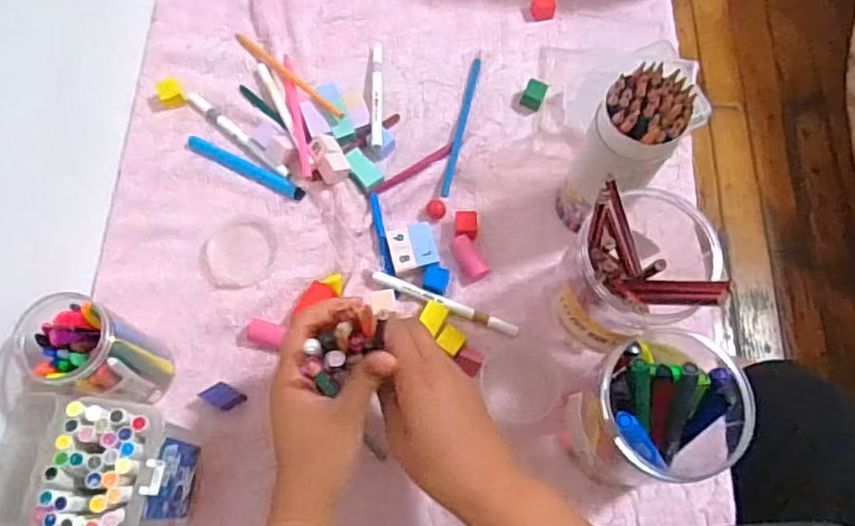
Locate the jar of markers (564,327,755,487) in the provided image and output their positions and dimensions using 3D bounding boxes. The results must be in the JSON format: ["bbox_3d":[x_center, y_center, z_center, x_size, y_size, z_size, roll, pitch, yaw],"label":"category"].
[{"bbox_3d":[0.155,0.108,0.466,0.094,0.146,0.088,0,70,0],"label":"jar of markers"}]

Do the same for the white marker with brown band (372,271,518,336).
[{"bbox_3d":[0.015,0.035,0.557,0.132,0.011,0.012,19,71,7],"label":"white marker with brown band"}]

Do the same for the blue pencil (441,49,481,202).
[{"bbox_3d":[0.034,-0.138,0.623,0.010,0.011,0.170,12,70,4],"label":"blue pencil"}]

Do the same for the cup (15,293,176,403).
[{"bbox_3d":[-0.243,0.069,0.485,0.072,0.115,0.067,0,70,0],"label":"cup"}]

